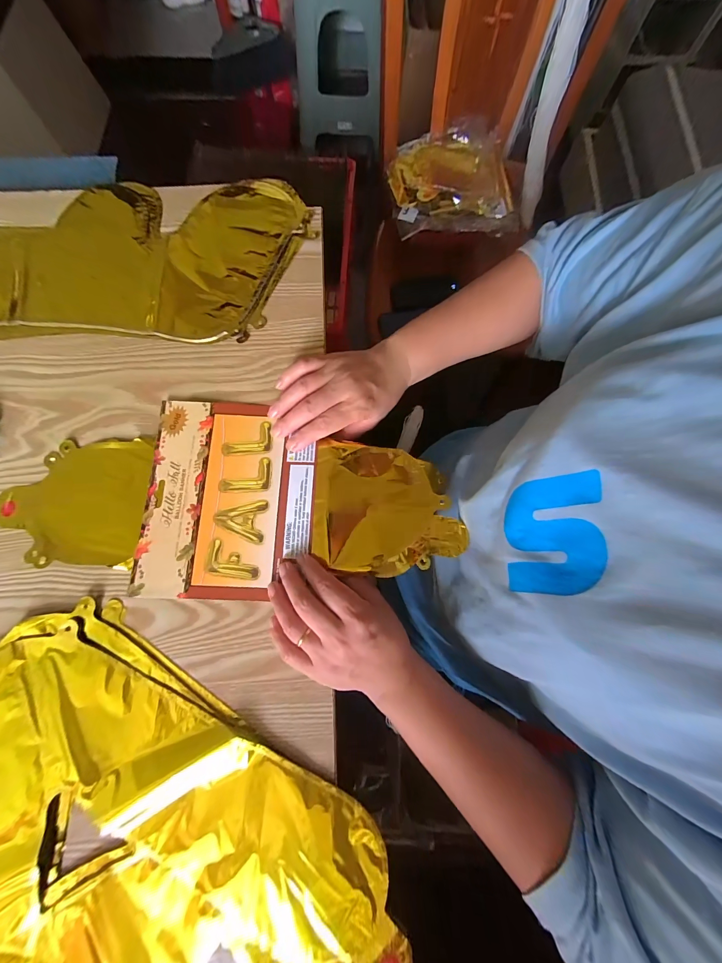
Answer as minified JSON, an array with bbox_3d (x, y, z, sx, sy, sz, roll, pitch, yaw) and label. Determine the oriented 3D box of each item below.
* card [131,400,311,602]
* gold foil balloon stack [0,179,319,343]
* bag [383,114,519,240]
[{"bbox_3d":[-0.129,0.014,0.317,0.162,0.004,0.189,2,78,1],"label":"card"},{"bbox_3d":[-0.284,-0.262,0.371,0.426,0.012,0.209,1,78,1],"label":"gold foil balloon stack"},{"bbox_3d":[0.197,-0.657,0.704,0.271,0.042,0.249,-7,78,-2],"label":"bag"}]

